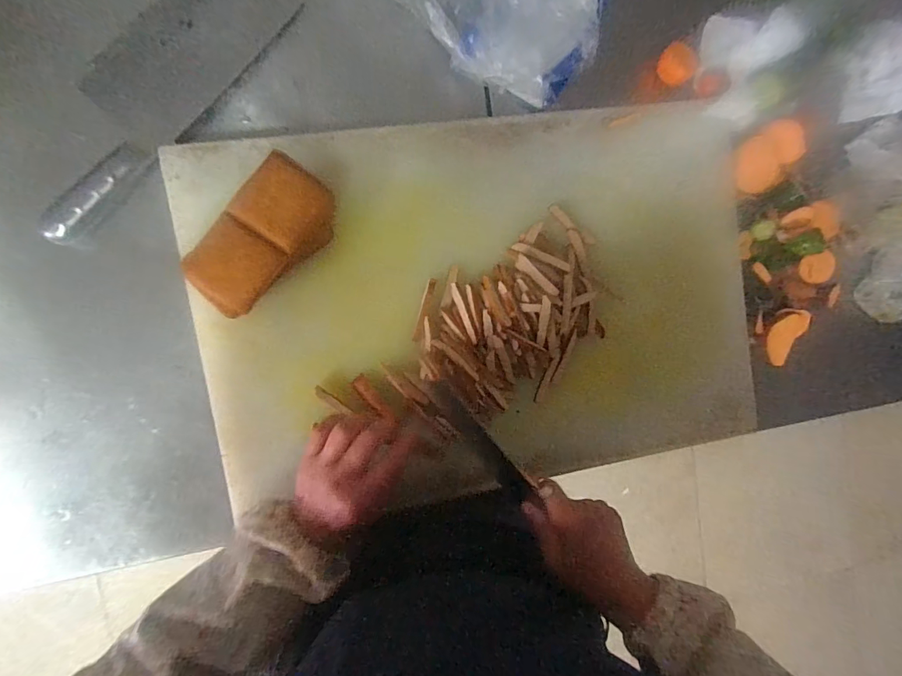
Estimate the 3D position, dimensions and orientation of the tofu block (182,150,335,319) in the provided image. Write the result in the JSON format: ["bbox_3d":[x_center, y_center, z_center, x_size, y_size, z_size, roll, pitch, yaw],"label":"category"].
[{"bbox_3d":[-0.156,-0.082,0.364,0.066,0.062,0.128,37,87,-9],"label":"tofu block"}]

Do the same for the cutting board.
[{"bbox_3d":[0.047,-0.034,0.425,0.556,0.014,0.363,-8,94,-9],"label":"cutting board"}]

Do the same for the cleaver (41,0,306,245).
[{"bbox_3d":[-0.265,-0.226,0.383,0.084,0.019,0.305,41,86,-9],"label":"cleaver"}]

